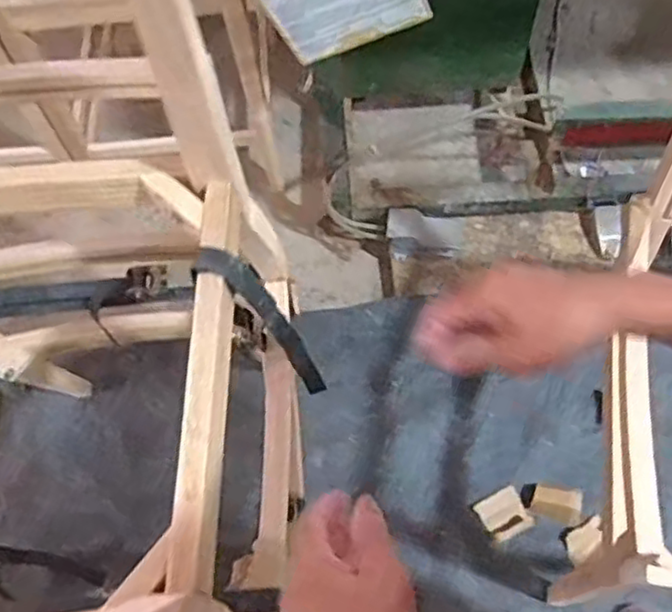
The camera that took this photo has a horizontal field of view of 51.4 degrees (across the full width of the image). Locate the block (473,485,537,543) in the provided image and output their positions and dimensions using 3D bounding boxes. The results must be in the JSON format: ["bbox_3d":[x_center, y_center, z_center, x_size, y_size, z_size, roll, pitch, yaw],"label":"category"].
[{"bbox_3d":[0.334,0.416,1.392,0.092,0.023,0.085,-26,67,-10],"label":"block"}]

